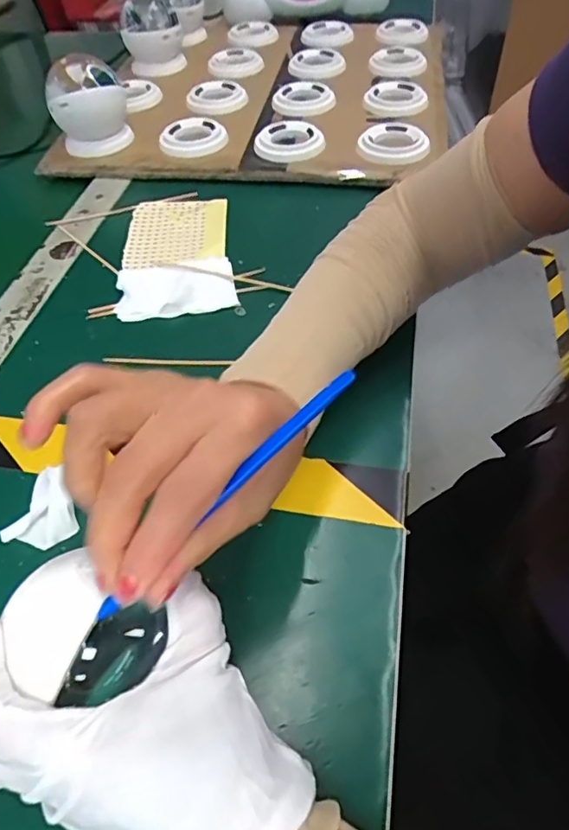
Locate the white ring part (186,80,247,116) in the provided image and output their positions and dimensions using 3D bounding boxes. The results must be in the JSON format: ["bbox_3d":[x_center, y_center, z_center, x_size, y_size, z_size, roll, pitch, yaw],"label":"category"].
[{"bbox_3d":[-0.081,-0.381,0.653,0.067,0.015,0.077,-32,54,-22],"label":"white ring part"}]

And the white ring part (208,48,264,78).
[{"bbox_3d":[-0.066,-0.479,0.740,0.072,0.018,0.074,-5,49,-1],"label":"white ring part"}]

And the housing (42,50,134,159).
[{"bbox_3d":[-0.206,-0.328,0.579,0.078,0.083,0.066,-16,50,-11],"label":"housing"}]

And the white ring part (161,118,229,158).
[{"bbox_3d":[-0.099,-0.300,0.593,0.071,0.020,0.071,-14,52,-8],"label":"white ring part"}]

